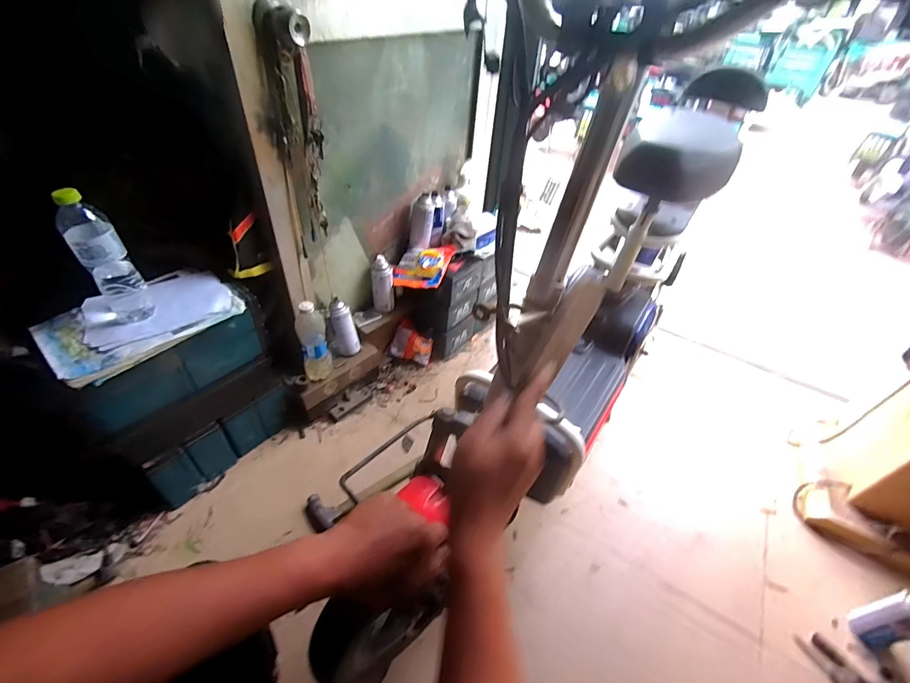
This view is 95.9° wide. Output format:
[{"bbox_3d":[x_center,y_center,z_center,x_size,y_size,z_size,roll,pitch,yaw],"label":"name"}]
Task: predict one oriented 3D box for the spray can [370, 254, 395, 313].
[{"bbox_3d":[-0.201,-0.157,1.146,0.060,0.148,0.052,-4,44,-10],"label":"spray can"}]

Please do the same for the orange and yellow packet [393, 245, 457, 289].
[{"bbox_3d":[-0.089,-0.211,1.151,0.150,0.030,0.141,6,69,21],"label":"orange and yellow packet"}]

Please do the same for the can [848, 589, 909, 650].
[{"bbox_3d":[0.821,0.520,0.769,0.050,0.165,0.065,-8,45,-13],"label":"can"}]

